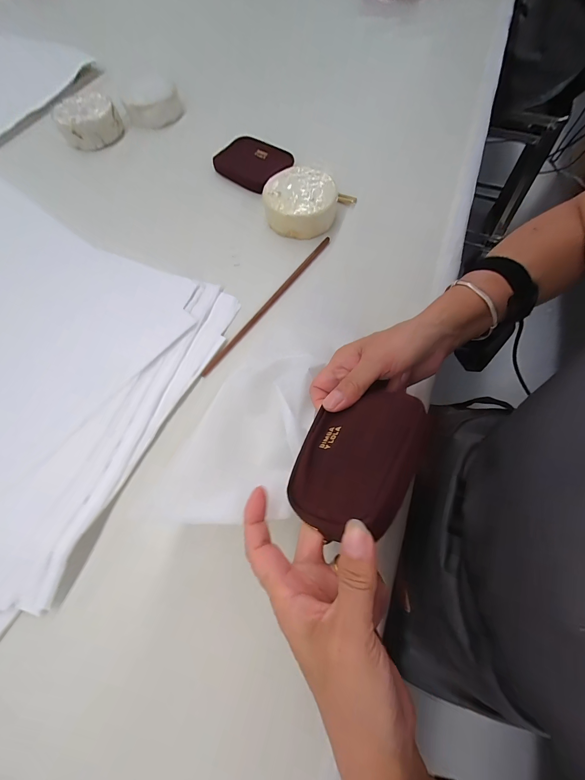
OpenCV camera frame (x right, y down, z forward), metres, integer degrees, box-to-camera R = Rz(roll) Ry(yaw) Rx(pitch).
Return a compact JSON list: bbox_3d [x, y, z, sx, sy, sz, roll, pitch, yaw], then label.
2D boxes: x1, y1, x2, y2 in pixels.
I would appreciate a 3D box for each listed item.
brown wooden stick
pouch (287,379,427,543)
[{"bbox_3d":[-0.025,-0.110,0.374,0.011,0.007,0.243,34,72,16],"label":"brown wooden stick"},{"bbox_3d":[0.046,0.048,0.224,0.081,0.025,0.112,6,54,46],"label":"pouch"}]

